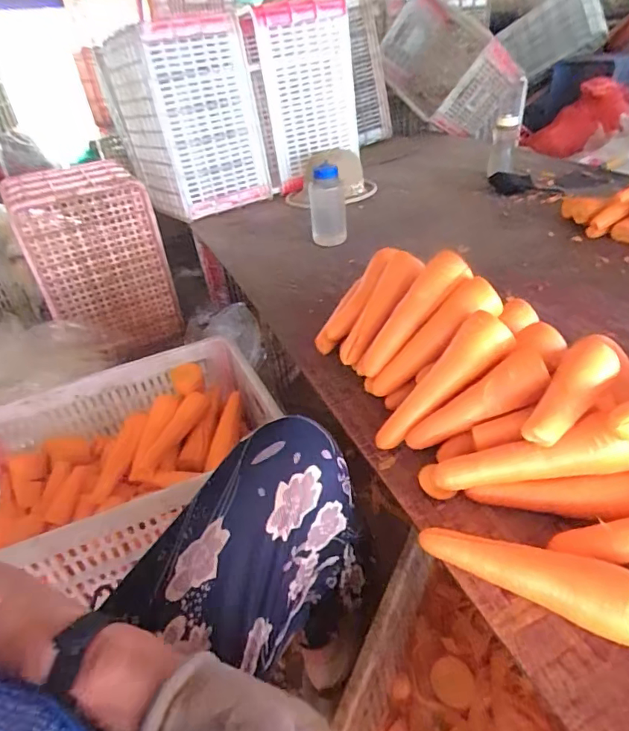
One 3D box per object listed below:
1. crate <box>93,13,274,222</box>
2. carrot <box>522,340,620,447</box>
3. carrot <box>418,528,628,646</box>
[{"bbox_3d":[-0.395,-0.755,1.473,0.342,0.476,0.362,-26,41,-25],"label":"crate"},{"bbox_3d":[0.264,0.028,0.494,0.049,0.042,0.138,31,75,40],"label":"carrot"},{"bbox_3d":[0.192,0.184,0.435,0.183,0.054,0.045,19,43,30],"label":"carrot"}]

